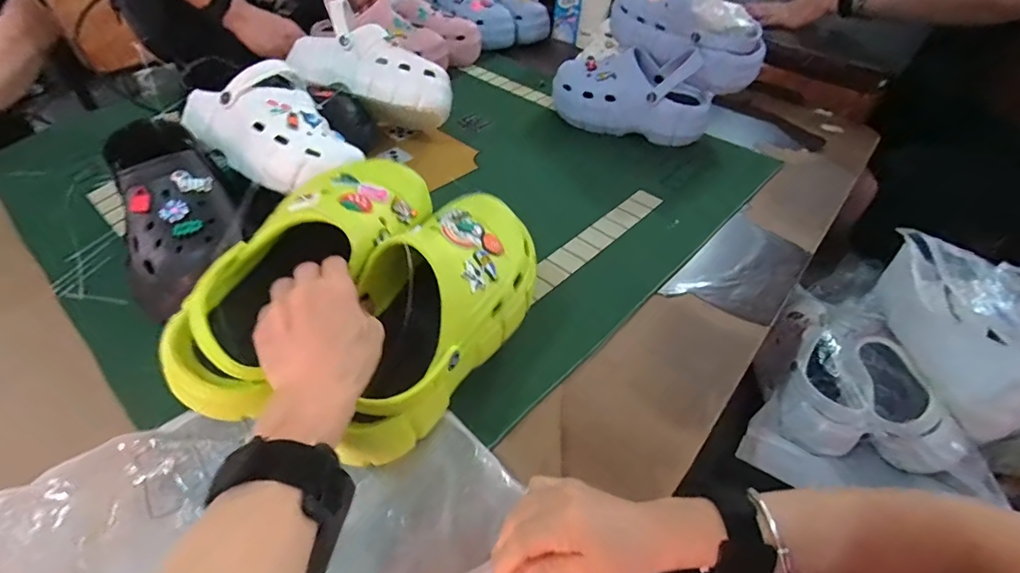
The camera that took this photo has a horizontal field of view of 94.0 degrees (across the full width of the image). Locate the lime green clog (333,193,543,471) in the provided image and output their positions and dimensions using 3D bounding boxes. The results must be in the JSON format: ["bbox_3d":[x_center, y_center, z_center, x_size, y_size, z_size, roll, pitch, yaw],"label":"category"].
[{"bbox_3d":[-0.054,0.015,0.389,0.101,0.103,0.248,18,49,14],"label":"lime green clog"}]

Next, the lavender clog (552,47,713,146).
[{"bbox_3d":[0.211,-0.333,0.827,0.270,0.120,0.118,20,49,15],"label":"lavender clog"}]

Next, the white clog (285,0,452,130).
[{"bbox_3d":[-0.206,-0.332,0.731,0.247,0.086,0.124,31,51,2],"label":"white clog"}]

